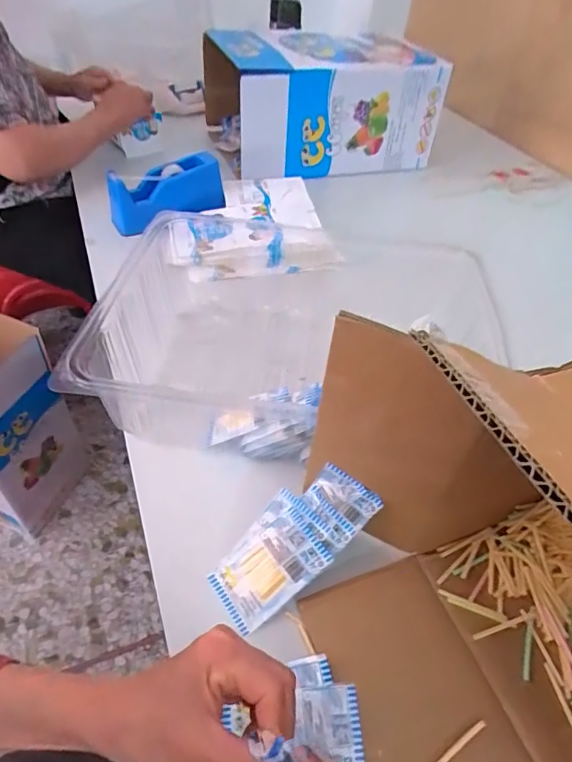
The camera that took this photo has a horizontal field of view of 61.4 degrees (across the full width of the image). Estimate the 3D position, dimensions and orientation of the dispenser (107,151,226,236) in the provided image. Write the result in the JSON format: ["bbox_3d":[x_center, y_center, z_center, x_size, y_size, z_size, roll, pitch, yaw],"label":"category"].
[{"bbox_3d":[-0.206,-0.327,0.826,0.200,0.108,0.062,-23,52,-10],"label":"dispenser"}]

